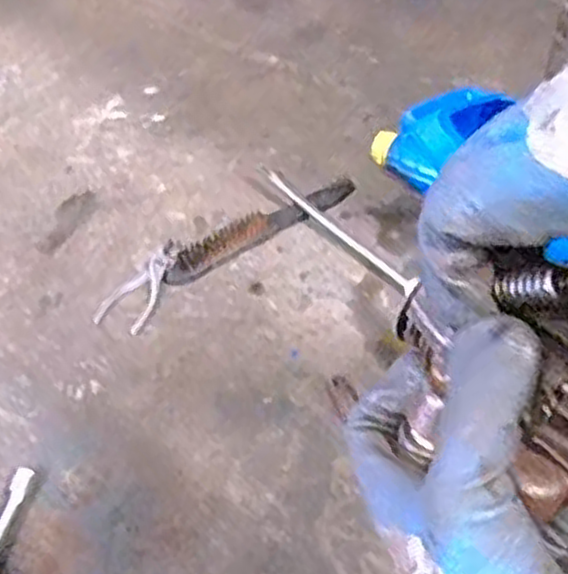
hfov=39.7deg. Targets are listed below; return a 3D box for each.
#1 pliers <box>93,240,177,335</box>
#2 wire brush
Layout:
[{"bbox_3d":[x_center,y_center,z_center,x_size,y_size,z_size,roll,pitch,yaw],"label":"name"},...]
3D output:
[{"bbox_3d":[-0.172,-0.007,0.953,0.061,0.013,0.143,13,49,14],"label":"pliers"},{"bbox_3d":[-0.025,-0.075,0.998,0.275,0.024,0.035,-26,51,-21],"label":"wire brush"}]

